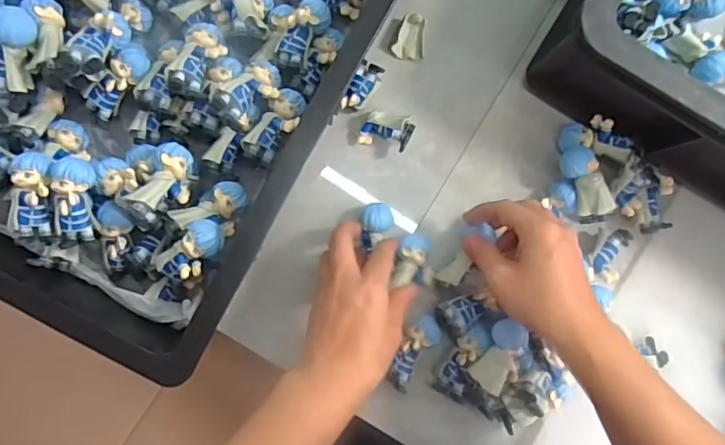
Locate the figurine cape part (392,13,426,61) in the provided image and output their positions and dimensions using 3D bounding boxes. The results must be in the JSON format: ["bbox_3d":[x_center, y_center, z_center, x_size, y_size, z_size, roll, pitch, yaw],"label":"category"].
[{"bbox_3d":[0.040,-0.158,0.467,0.026,0.010,0.036,5,88,-2],"label":"figurine cape part"}]

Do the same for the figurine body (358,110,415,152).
[{"bbox_3d":[0.021,-0.076,0.458,0.043,0.025,0.029,15,87,-2],"label":"figurine body"}]

